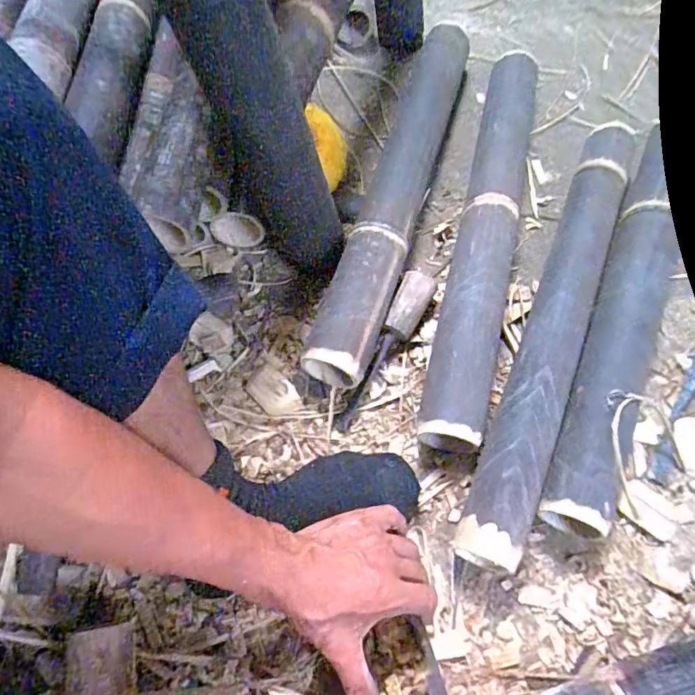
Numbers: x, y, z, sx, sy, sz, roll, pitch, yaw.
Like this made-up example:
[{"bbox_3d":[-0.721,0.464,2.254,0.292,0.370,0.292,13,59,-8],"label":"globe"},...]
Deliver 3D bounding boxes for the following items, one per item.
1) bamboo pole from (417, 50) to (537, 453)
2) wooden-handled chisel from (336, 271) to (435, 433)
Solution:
[{"bbox_3d":[0.178,-0.154,0.655,0.077,0.072,0.587,13,65,7],"label":"bamboo pole"},{"bbox_3d":[0.040,0.002,0.605,0.037,0.029,0.205,29,86,15],"label":"wooden-handled chisel"}]

